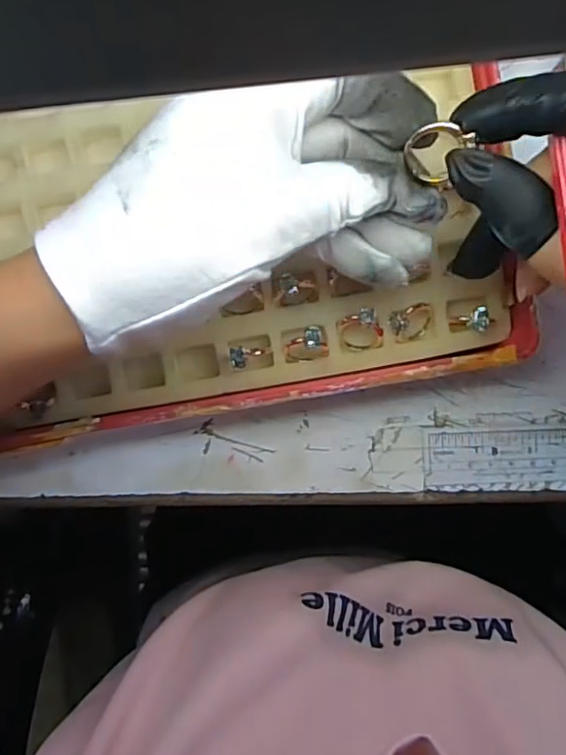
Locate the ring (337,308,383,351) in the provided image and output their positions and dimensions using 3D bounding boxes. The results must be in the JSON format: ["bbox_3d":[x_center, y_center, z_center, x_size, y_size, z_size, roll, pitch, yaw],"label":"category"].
[{"bbox_3d":[0.034,-0.021,0.266,0.019,0.007,0.018,0,94,1],"label":"ring"}]

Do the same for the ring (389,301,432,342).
[{"bbox_3d":[0.058,-0.024,0.267,0.019,0.005,0.015,-20,93,3],"label":"ring"}]

